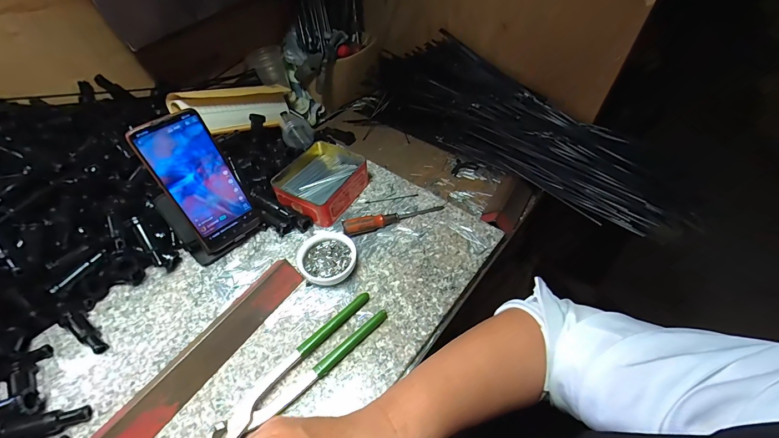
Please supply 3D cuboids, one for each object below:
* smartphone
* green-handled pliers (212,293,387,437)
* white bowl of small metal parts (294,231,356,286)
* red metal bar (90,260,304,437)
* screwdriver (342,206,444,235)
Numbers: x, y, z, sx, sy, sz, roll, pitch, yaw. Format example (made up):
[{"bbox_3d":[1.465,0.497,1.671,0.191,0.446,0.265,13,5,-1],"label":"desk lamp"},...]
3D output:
[{"bbox_3d":[-0.229,-0.042,0.405,0.075,0.165,0.006,-37,34,-29],"label":"smartphone"},{"bbox_3d":[-0.089,0.153,0.350,0.196,0.018,0.044,-37,58,-26],"label":"green-handled pliers"},{"bbox_3d":[-0.081,0.050,0.427,0.071,0.023,0.078,-1,50,1],"label":"white bowl of small metal parts"},{"bbox_3d":[-0.195,0.144,0.346,0.035,0.029,0.254,26,55,22],"label":"red metal bar"},{"bbox_3d":[0.008,-0.005,0.470,0.149,0.027,0.017,-17,51,-13],"label":"screwdriver"}]

